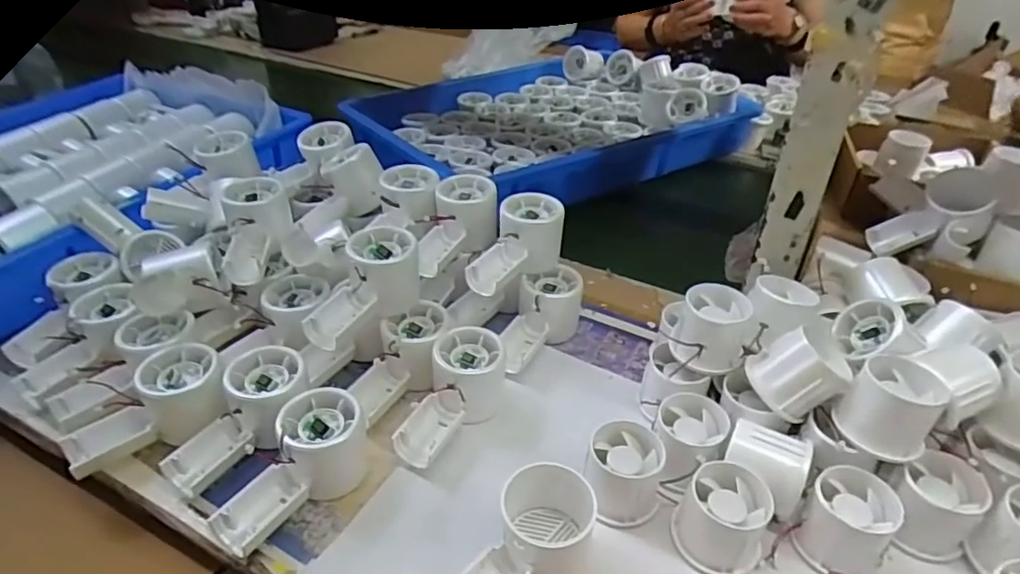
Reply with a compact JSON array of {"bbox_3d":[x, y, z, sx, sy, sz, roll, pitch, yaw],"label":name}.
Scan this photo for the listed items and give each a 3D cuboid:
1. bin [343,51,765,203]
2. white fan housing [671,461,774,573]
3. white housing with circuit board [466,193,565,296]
[{"bbox_3d":[0.058,-0.265,0.936,0.545,0.083,0.372,-20,41,-27],"label":"bin"},{"bbox_3d":[0.143,0.153,0.401,0.056,0.044,0.056,1,36,-1],"label":"white fan housing"},{"bbox_3d":[0.008,-0.035,0.549,0.057,0.057,0.109,16,38,19],"label":"white housing with circuit board"}]

